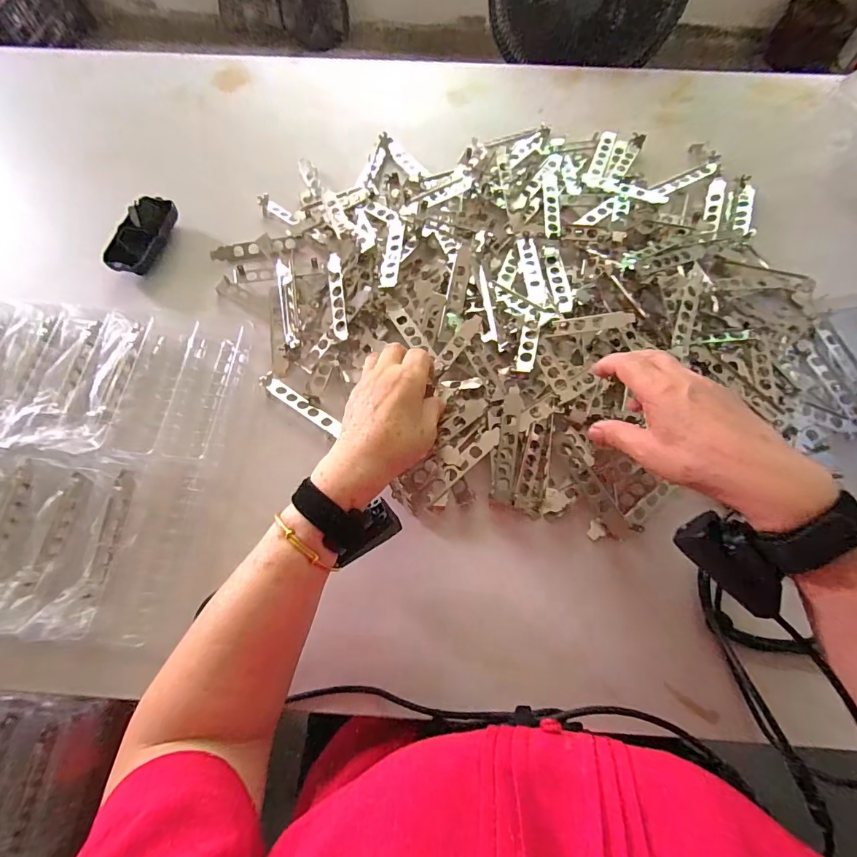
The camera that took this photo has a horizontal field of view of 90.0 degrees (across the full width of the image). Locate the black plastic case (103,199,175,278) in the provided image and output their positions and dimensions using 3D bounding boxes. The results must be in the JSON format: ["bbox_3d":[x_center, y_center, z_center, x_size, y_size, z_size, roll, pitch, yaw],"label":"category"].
[{"bbox_3d":[-0.358,-0.239,0.542,0.058,0.036,0.112,12,70,5],"label":"black plastic case"}]

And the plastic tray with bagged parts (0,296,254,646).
[{"bbox_3d":[-0.432,0.015,0.440,0.422,0.048,0.353,6,69,2],"label":"plastic tray with bagged parts"}]

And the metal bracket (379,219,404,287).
[{"bbox_3d":[-0.042,-0.213,0.511,0.021,0.011,0.115,3,69,1],"label":"metal bracket"}]

